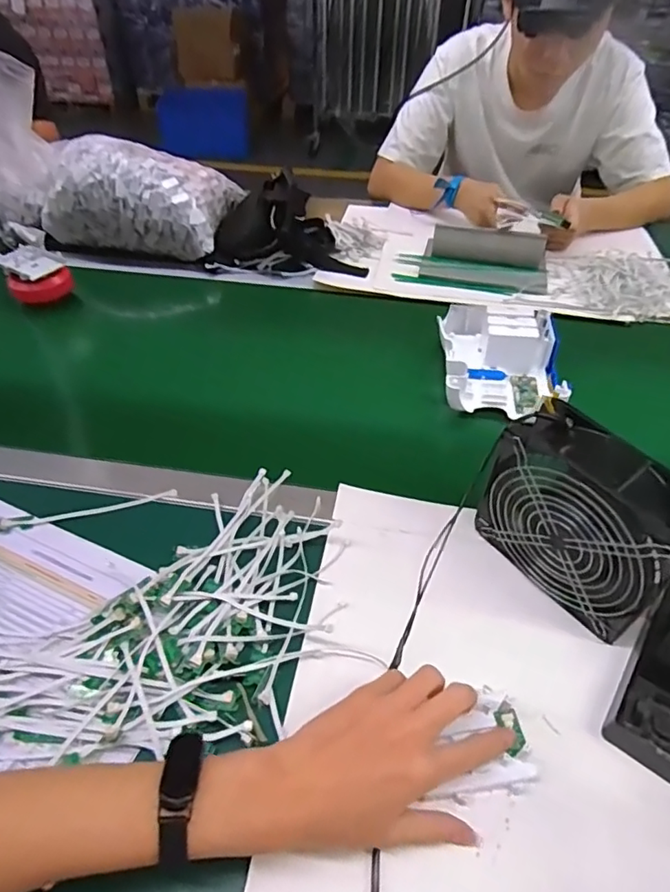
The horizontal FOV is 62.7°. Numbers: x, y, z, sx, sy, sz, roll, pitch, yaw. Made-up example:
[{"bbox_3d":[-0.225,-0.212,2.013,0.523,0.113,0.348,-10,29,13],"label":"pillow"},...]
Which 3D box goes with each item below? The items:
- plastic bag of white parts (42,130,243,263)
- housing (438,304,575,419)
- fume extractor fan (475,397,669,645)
[{"bbox_3d":[-0.334,-0.432,0.929,0.291,0.131,0.202,4,45,3],"label":"plastic bag of white parts"},{"bbox_3d":[0.207,-0.112,0.687,0.138,0.053,0.180,8,46,7],"label":"housing"},{"bbox_3d":[0.200,0.061,0.449,0.063,0.138,0.150,-29,52,-26],"label":"fume extractor fan"}]

